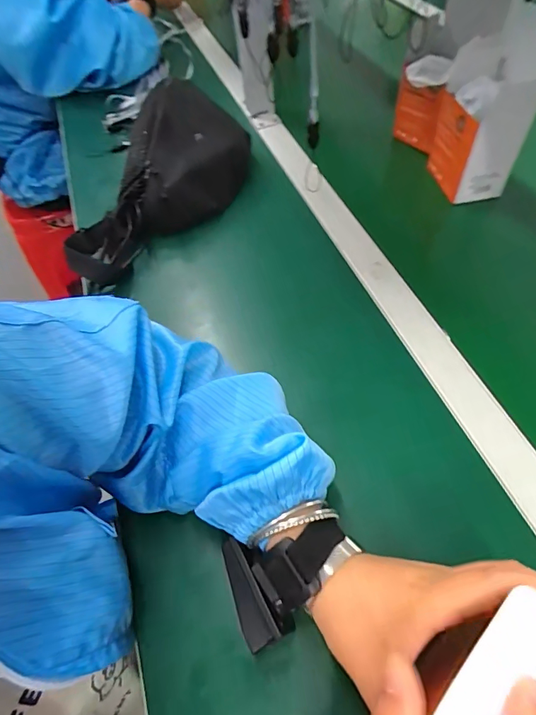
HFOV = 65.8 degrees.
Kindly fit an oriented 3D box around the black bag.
[{"bbox_3d":[-0.144,-0.219,0.528,0.154,0.073,0.301,24,76,17],"label":"black bag"}]

